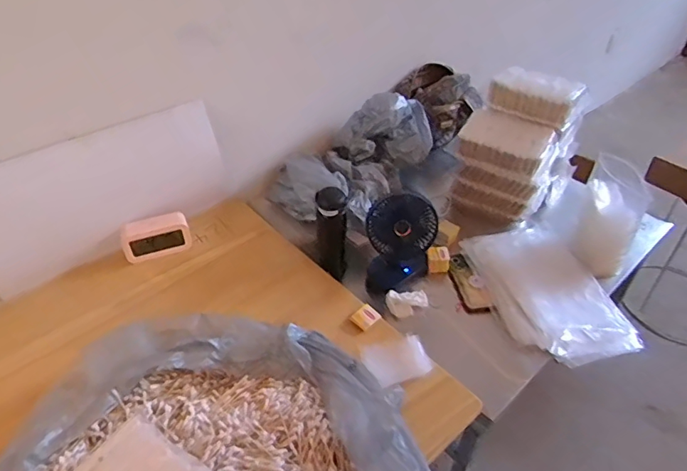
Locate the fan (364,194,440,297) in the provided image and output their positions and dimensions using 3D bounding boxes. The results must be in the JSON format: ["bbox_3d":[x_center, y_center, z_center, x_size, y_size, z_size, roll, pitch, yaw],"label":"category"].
[{"bbox_3d":[0.120,0.027,1.031,0.147,0.194,0.110,8,43,8],"label":"fan"}]

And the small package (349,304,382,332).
[{"bbox_3d":[0.042,0.155,0.919,0.047,0.011,0.042,-29,50,-28],"label":"small package"}]

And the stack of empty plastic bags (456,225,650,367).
[{"bbox_3d":[0.427,0.104,1.022,0.240,0.049,0.355,-7,43,-8],"label":"stack of empty plastic bags"}]

